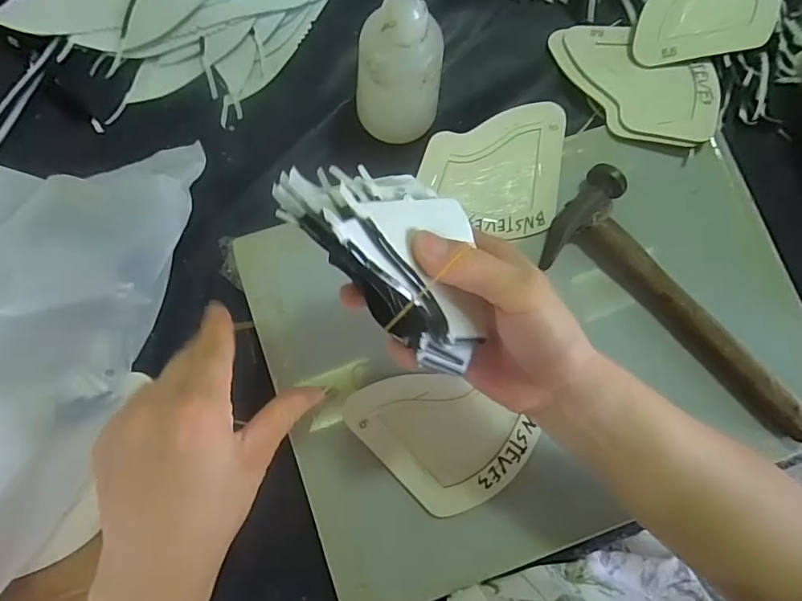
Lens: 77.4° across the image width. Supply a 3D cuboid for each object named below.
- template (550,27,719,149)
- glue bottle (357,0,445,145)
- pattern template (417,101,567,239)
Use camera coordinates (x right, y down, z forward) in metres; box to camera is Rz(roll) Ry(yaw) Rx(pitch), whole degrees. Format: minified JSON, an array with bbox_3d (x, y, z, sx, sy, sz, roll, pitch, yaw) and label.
[{"bbox_3d":[0.193,-0.180,0.417,0.137,0.007,0.102,13,73,6],"label":"template"},{"bbox_3d":[0.002,-0.160,0.338,0.060,0.155,0.063,14,83,-3],"label":"glue bottle"},{"bbox_3d":[0.073,-0.109,0.396,0.106,0.004,0.112,10,80,-2],"label":"pattern template"}]

